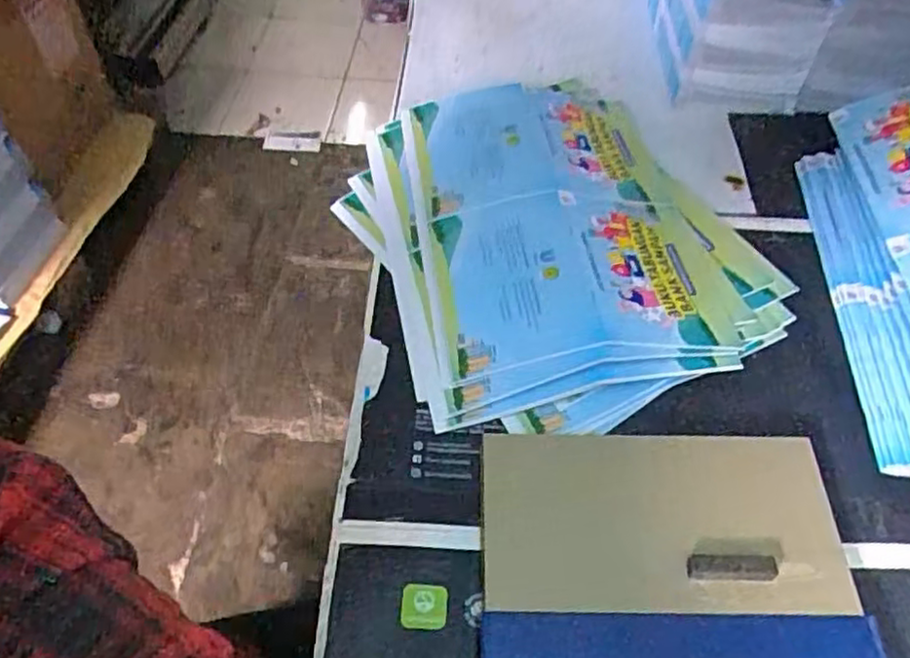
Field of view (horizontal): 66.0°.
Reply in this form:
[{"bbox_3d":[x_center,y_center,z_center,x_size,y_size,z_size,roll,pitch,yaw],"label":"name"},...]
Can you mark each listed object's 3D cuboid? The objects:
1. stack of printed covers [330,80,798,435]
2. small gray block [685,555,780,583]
[{"bbox_3d":[0.073,-0.092,0.568,0.299,0.039,0.354,-18,54,-13],"label":"stack of printed covers"},{"bbox_3d":[0.152,0.130,0.383,0.048,0.012,0.013,0,52,1],"label":"small gray block"}]

